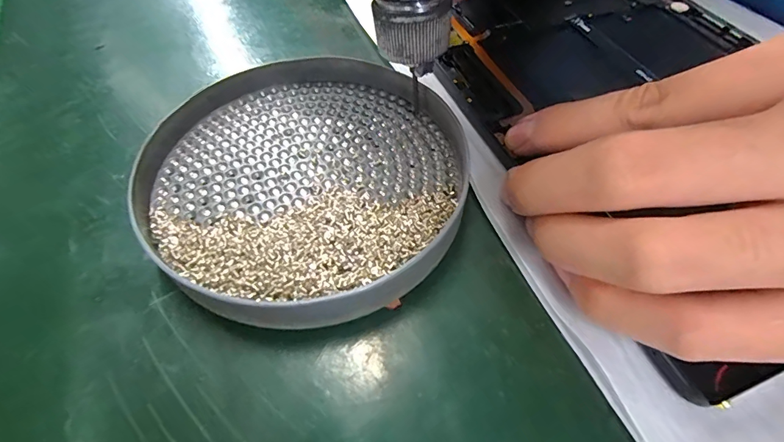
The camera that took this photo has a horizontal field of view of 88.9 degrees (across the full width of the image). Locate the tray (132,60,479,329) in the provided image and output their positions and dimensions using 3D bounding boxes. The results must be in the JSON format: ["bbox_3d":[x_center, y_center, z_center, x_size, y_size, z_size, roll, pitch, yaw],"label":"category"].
[{"bbox_3d":[-0.032,-0.019,0.148,0.112,0.018,0.114,-1,57,2],"label":"tray"}]

